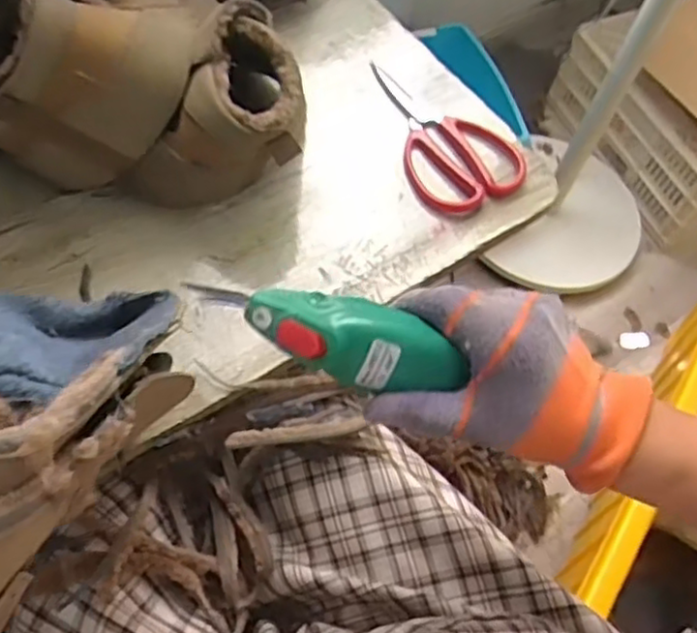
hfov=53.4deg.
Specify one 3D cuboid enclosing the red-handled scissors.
[{"bbox_3d":[0.079,-0.169,0.629,0.099,0.010,0.183,-23,63,-17],"label":"red-handled scissors"}]

